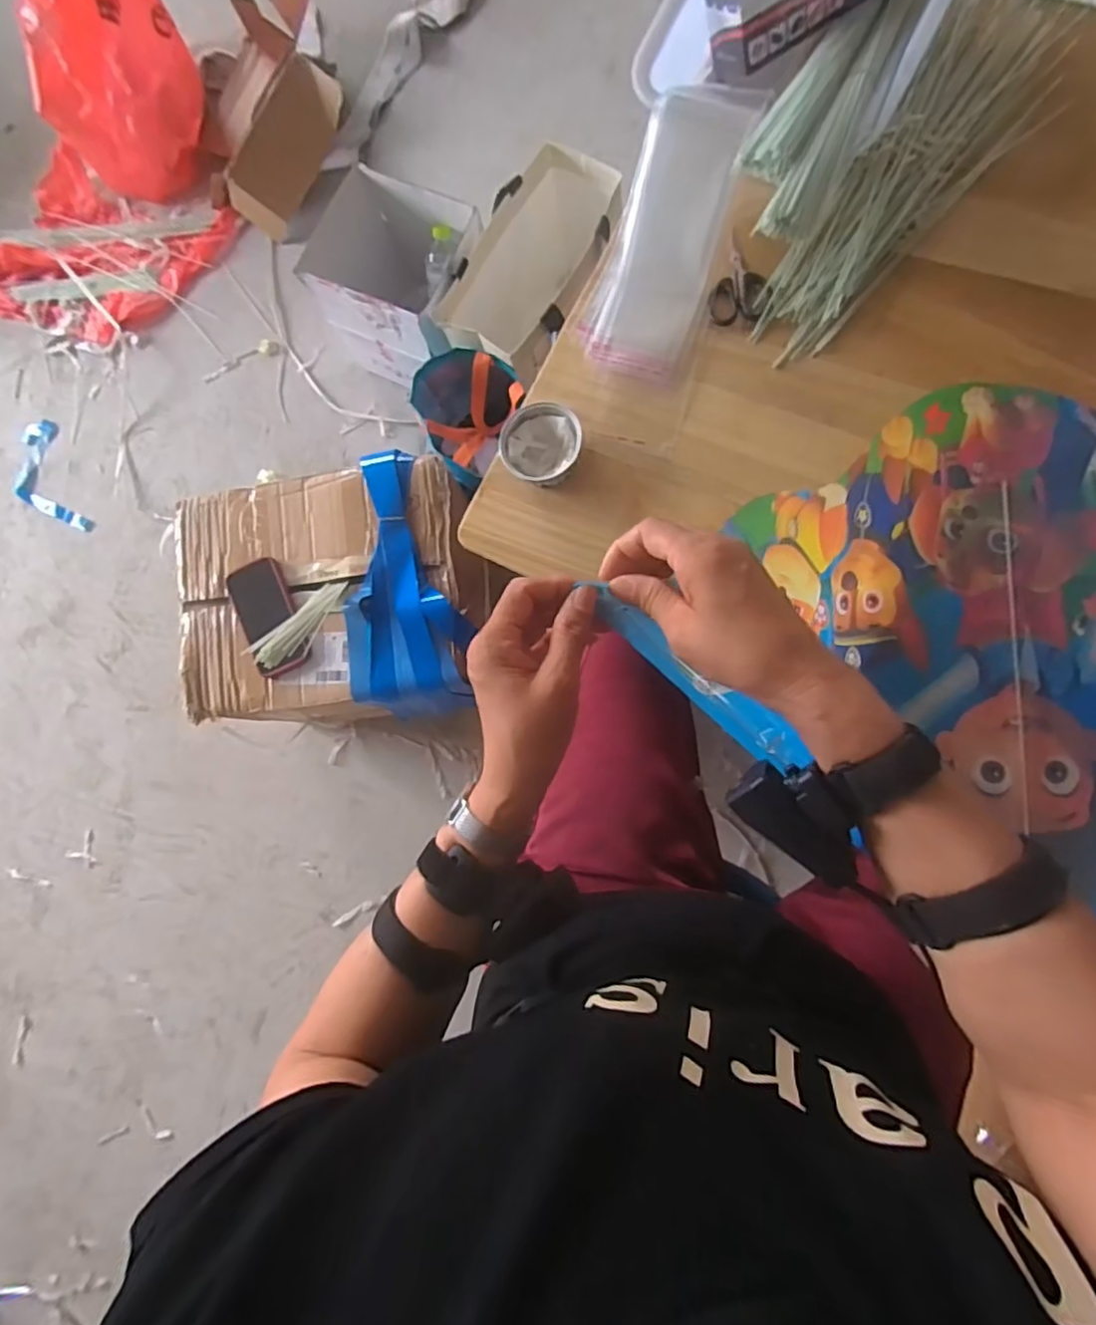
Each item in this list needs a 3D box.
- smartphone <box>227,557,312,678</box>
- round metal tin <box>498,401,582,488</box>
[{"bbox_3d":[-0.411,-0.067,0.904,0.084,0.015,0.178,-26,78,8],"label":"smartphone"},{"bbox_3d":[-0.006,-0.225,0.637,0.081,0.034,0.081,-1,84,8],"label":"round metal tin"}]

